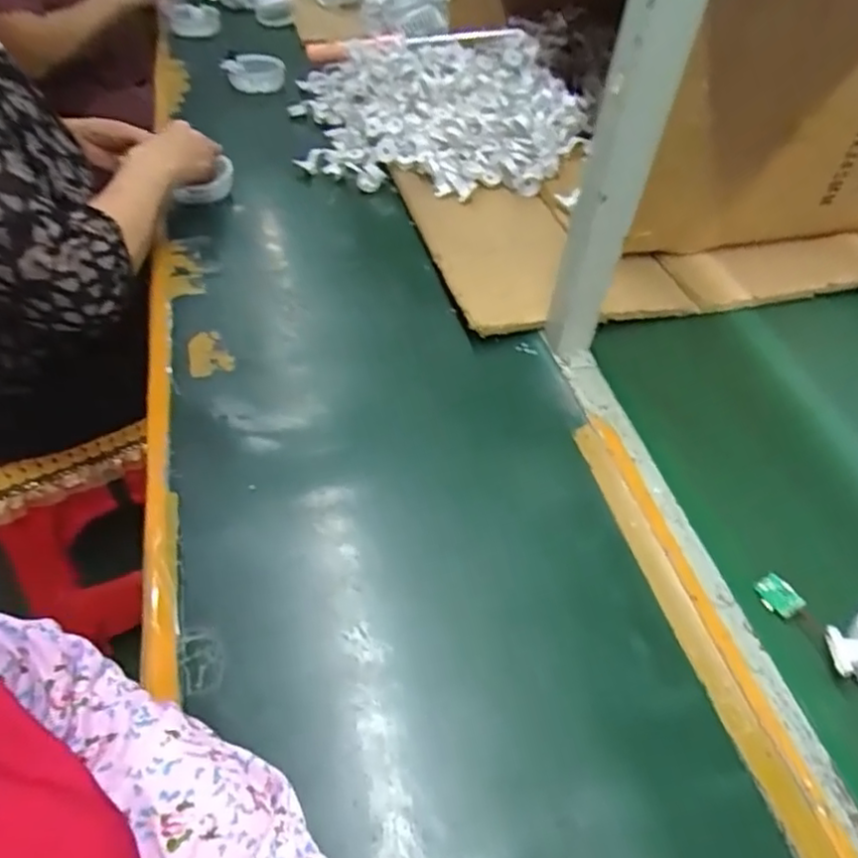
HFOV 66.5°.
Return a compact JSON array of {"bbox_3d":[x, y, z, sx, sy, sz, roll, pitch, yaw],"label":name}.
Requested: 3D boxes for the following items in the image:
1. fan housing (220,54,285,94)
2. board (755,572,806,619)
[{"bbox_3d":[-0.272,-0.554,1.021,0.095,0.039,0.071,-17,53,-18],"label":"fan housing"},{"bbox_3d":[0.278,0.134,0.521,0.005,0.025,0.036,25,19,-33],"label":"board"}]

